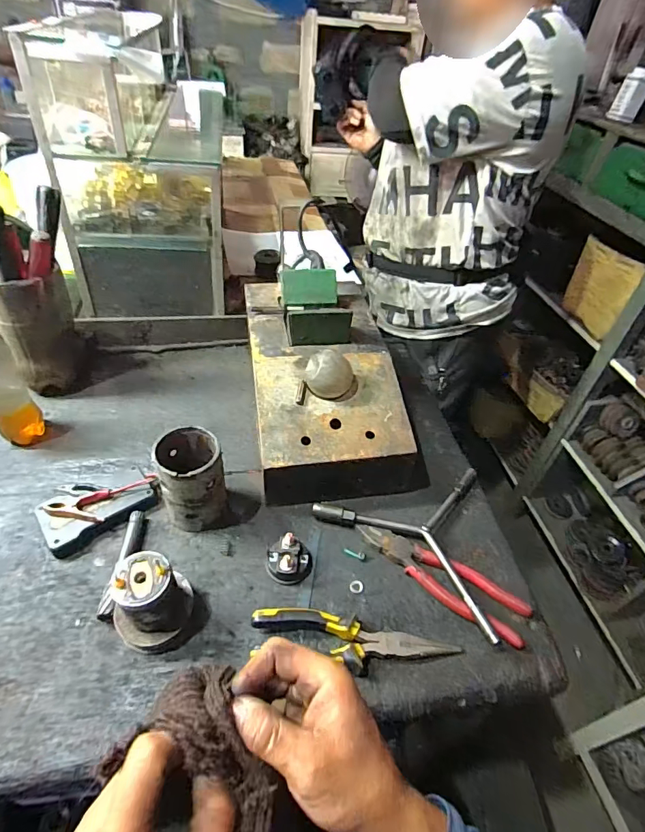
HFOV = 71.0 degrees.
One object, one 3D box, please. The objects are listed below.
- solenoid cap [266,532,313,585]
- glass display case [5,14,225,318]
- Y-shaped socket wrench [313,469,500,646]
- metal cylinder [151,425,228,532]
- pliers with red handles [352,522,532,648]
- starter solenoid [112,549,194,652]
[{"bbox_3d":[-0.035,0.153,0.481,0.046,0.035,0.041,15,44,8],"label":"solenoid cap"},{"bbox_3d":[-0.276,-0.365,0.715,0.224,0.358,0.190,0,44,-8],"label":"glass display case"},{"bbox_3d":[0.135,0.119,0.537,0.224,0.031,0.191,32,49,24],"label":"Y-shaped socket wrench"},{"bbox_3d":[-0.145,0.072,0.503,0.064,0.109,0.077,-11,47,-19],"label":"metal cylinder"},{"bbox_3d":[0.125,0.170,0.488,0.191,0.025,0.046,32,49,23],"label":"pliers with red handles"},{"bbox_3d":[-0.156,0.169,0.416,0.067,0.083,0.056,-28,54,-32],"label":"starter solenoid"}]

